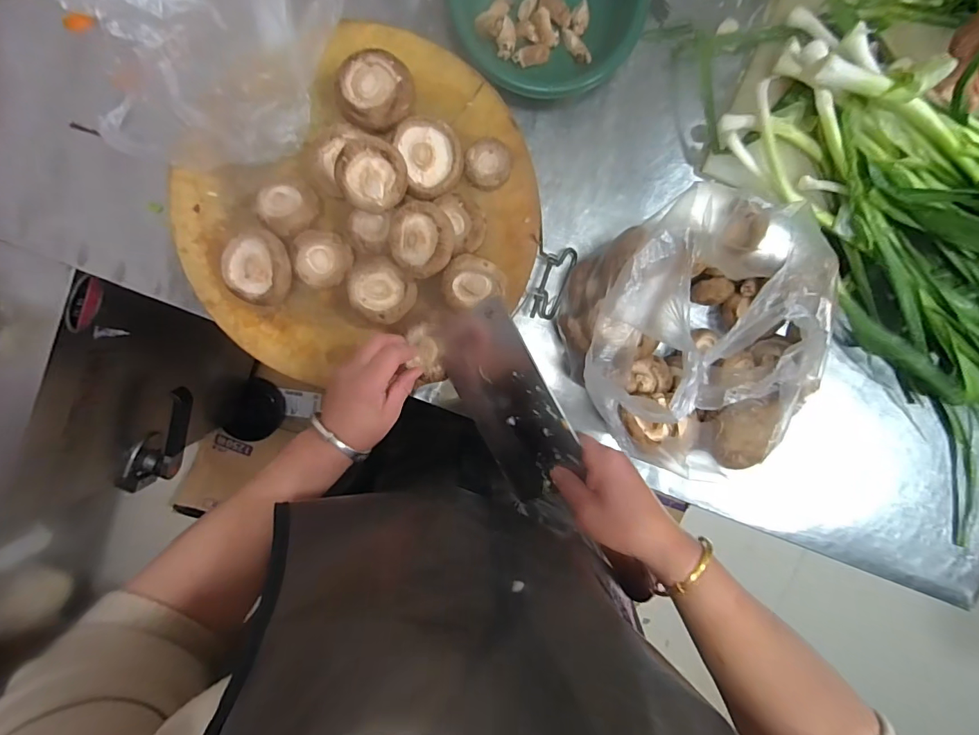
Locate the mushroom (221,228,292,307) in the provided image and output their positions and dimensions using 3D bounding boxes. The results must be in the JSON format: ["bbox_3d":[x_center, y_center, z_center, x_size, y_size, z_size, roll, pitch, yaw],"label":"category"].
[{"bbox_3d":[-0.226,-0.097,0.447,0.070,0.045,0.068,10,97,-5],"label":"mushroom"}]

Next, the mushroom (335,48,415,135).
[{"bbox_3d":[-0.110,-0.263,0.443,0.069,0.037,0.070,-1,97,-4],"label":"mushroom"}]

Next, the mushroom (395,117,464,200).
[{"bbox_3d":[-0.057,-0.207,0.457,0.059,0.032,0.074,-16,98,-2],"label":"mushroom"}]

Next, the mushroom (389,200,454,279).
[{"bbox_3d":[-0.065,-0.122,0.440,0.059,0.032,0.068,5,97,-5],"label":"mushroom"}]

